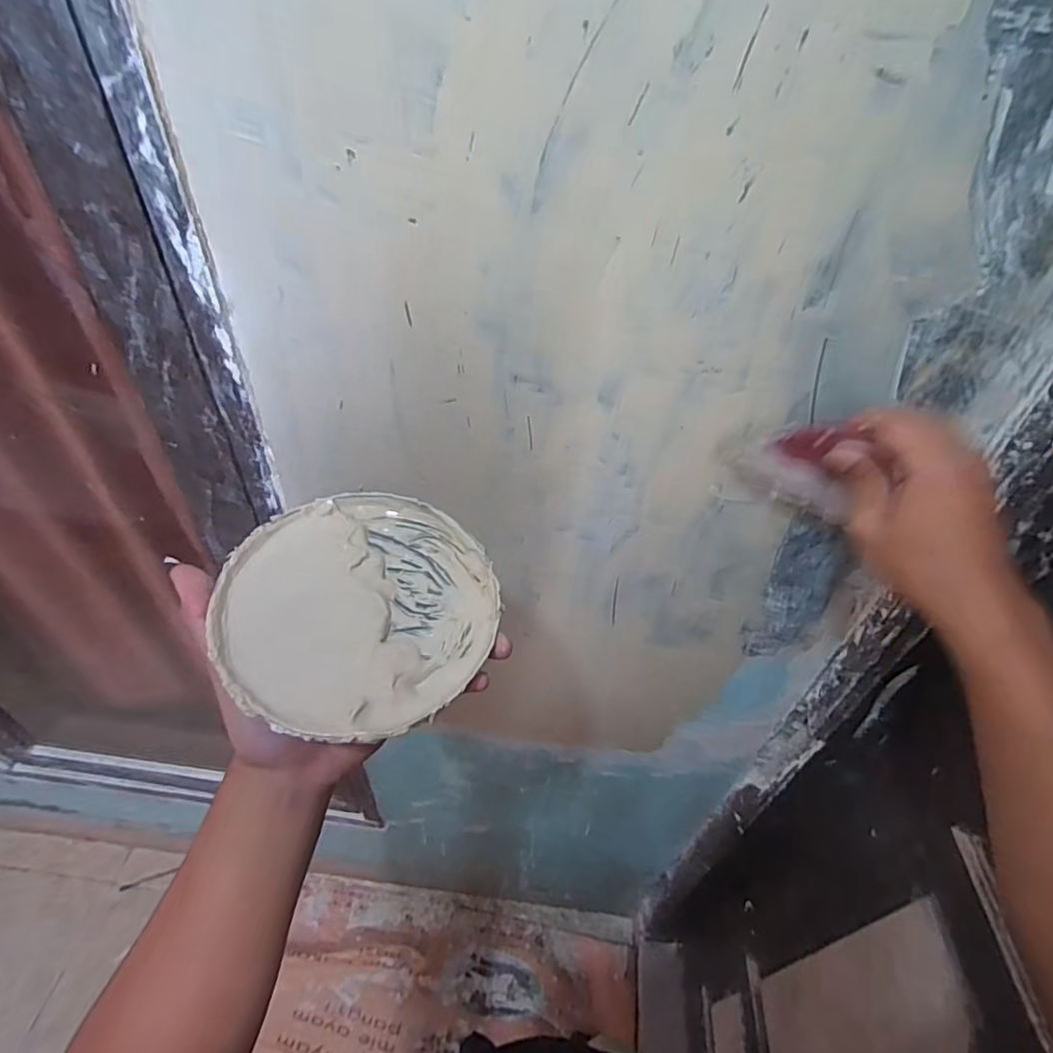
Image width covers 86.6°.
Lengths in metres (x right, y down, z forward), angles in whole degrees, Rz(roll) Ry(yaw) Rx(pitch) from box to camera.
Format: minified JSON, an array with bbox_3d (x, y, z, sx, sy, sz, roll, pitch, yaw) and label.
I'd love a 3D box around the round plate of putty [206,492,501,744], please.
[{"bbox_3d":[-0.091,0.042,0.312,0.142,0.016,0.147,8,47,-9],"label":"round plate of putty"}]

